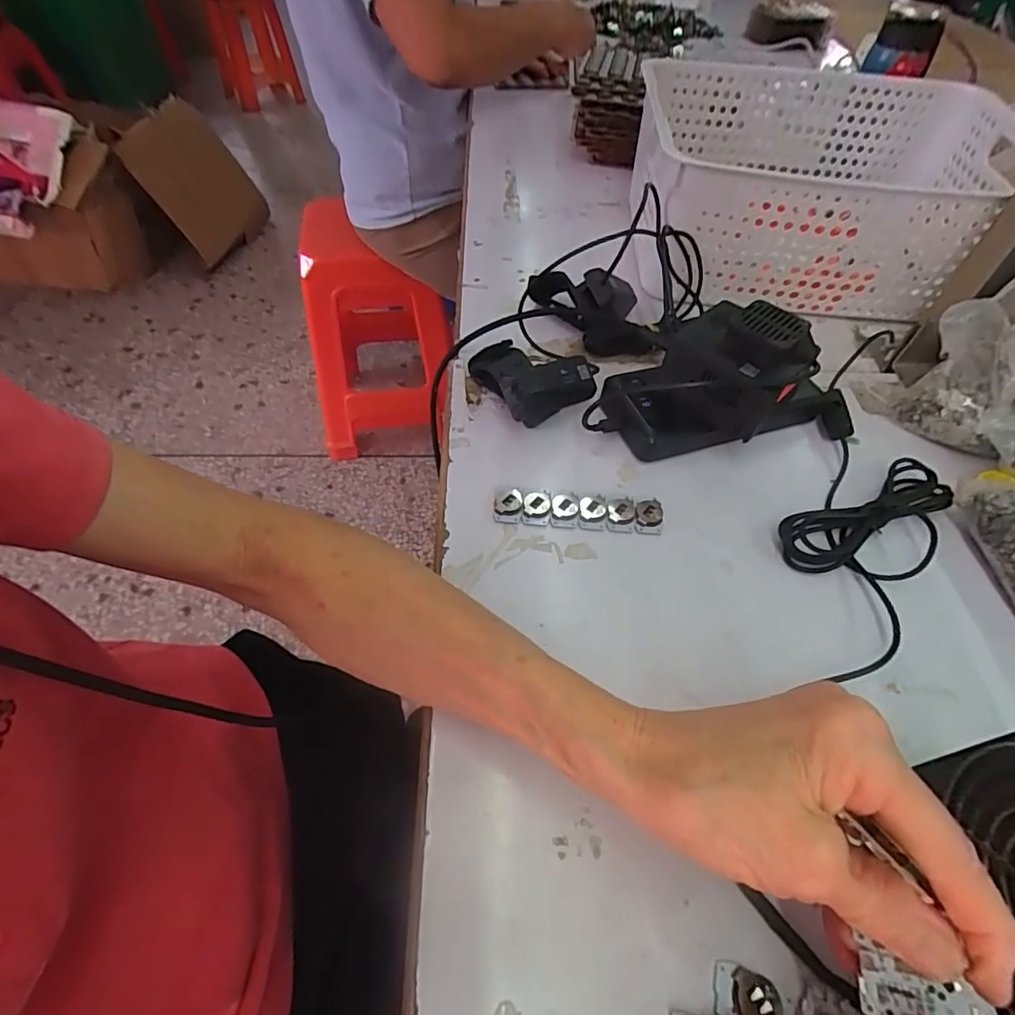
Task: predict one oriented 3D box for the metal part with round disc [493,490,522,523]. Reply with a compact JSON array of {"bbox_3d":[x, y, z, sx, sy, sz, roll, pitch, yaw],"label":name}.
[{"bbox_3d":[0.000,-0.002,0.340,0.017,0.008,0.024,6,53,1],"label":"metal part with round disc"}]

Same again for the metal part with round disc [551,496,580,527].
[{"bbox_3d":[0.037,0.002,0.340,0.017,0.005,0.023,3,53,-1],"label":"metal part with round disc"}]

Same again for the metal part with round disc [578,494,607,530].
[{"bbox_3d":[0.054,0.002,0.341,0.018,0.006,0.025,2,53,-2],"label":"metal part with round disc"}]

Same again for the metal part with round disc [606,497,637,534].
[{"bbox_3d":[0.072,0.003,0.340,0.018,0.007,0.026,5,53,0],"label":"metal part with round disc"}]

